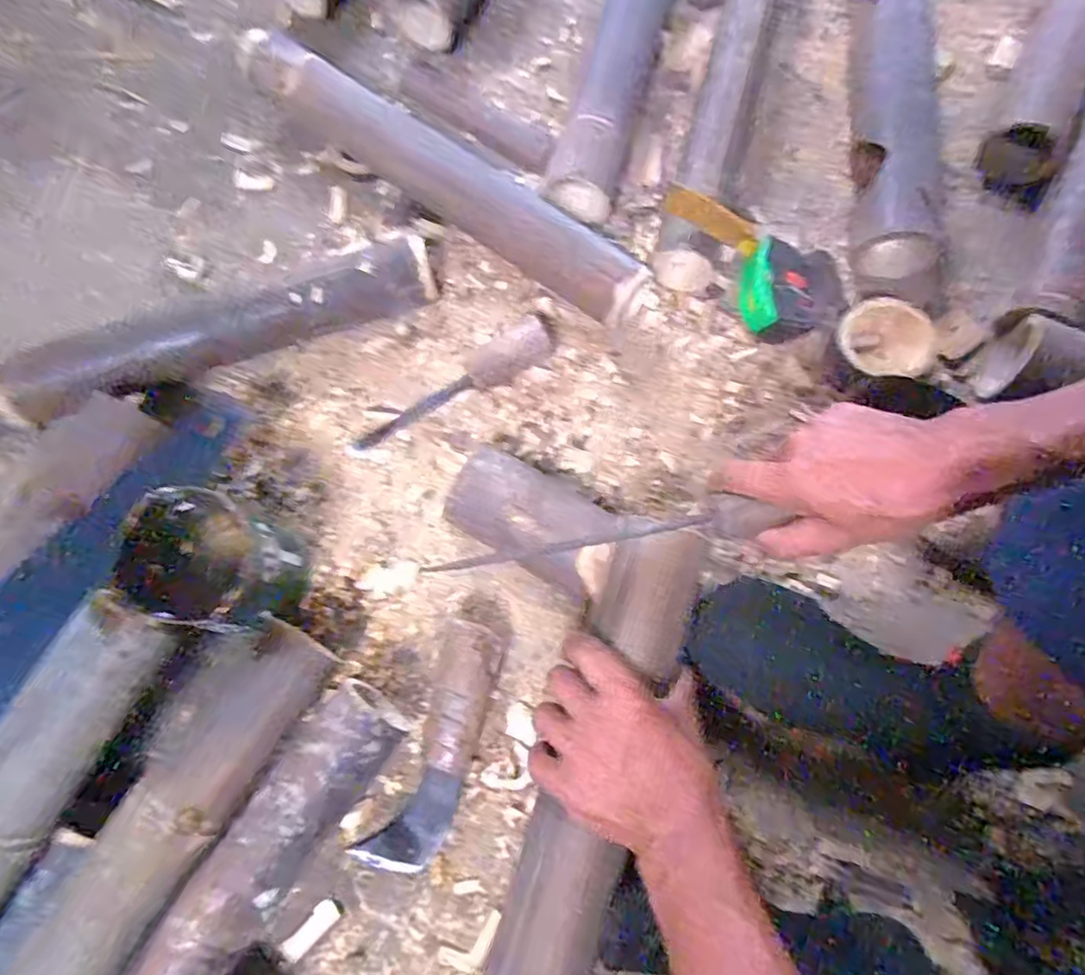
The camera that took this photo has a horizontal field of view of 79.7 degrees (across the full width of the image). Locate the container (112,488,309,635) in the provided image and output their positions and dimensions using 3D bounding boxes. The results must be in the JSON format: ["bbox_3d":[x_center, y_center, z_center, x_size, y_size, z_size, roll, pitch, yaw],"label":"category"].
[{"bbox_3d":[-0.255,0.064,0.521,0.111,0.103,0.100,20,75,6],"label":"container"}]

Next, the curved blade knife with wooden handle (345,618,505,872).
[{"bbox_3d":[-0.083,0.206,0.509,0.064,0.044,0.201,22,76,6],"label":"curved blade knife with wooden handle"}]

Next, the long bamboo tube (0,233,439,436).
[{"bbox_3d":[-0.327,-0.129,0.595,0.472,0.069,0.066,-20,75,-5],"label":"long bamboo tube"}]

